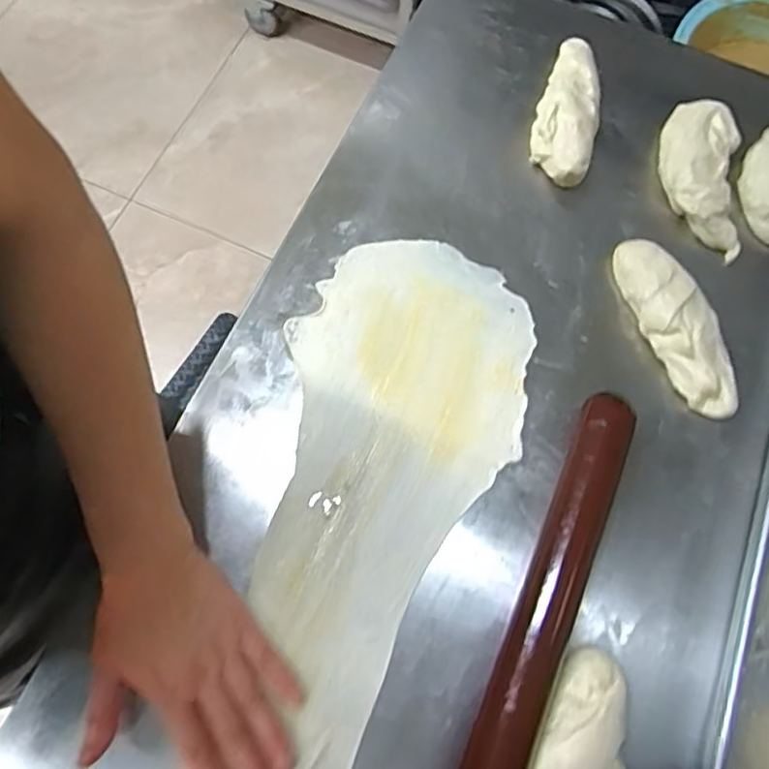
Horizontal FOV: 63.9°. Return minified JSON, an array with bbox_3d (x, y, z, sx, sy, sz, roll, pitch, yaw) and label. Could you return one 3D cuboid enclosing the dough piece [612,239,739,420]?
[{"bbox_3d":[0.233,-0.049,0.493,0.049,0.032,0.154,-17,71,-8],"label":"dough piece"}]

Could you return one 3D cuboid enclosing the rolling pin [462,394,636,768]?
[{"bbox_3d":[0.111,0.158,0.412,0.043,0.040,0.316,21,70,5],"label":"rolling pin"}]

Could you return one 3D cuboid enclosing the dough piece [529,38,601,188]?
[{"bbox_3d":[0.168,-0.251,0.562,0.054,0.033,0.156,16,70,4],"label":"dough piece"}]

